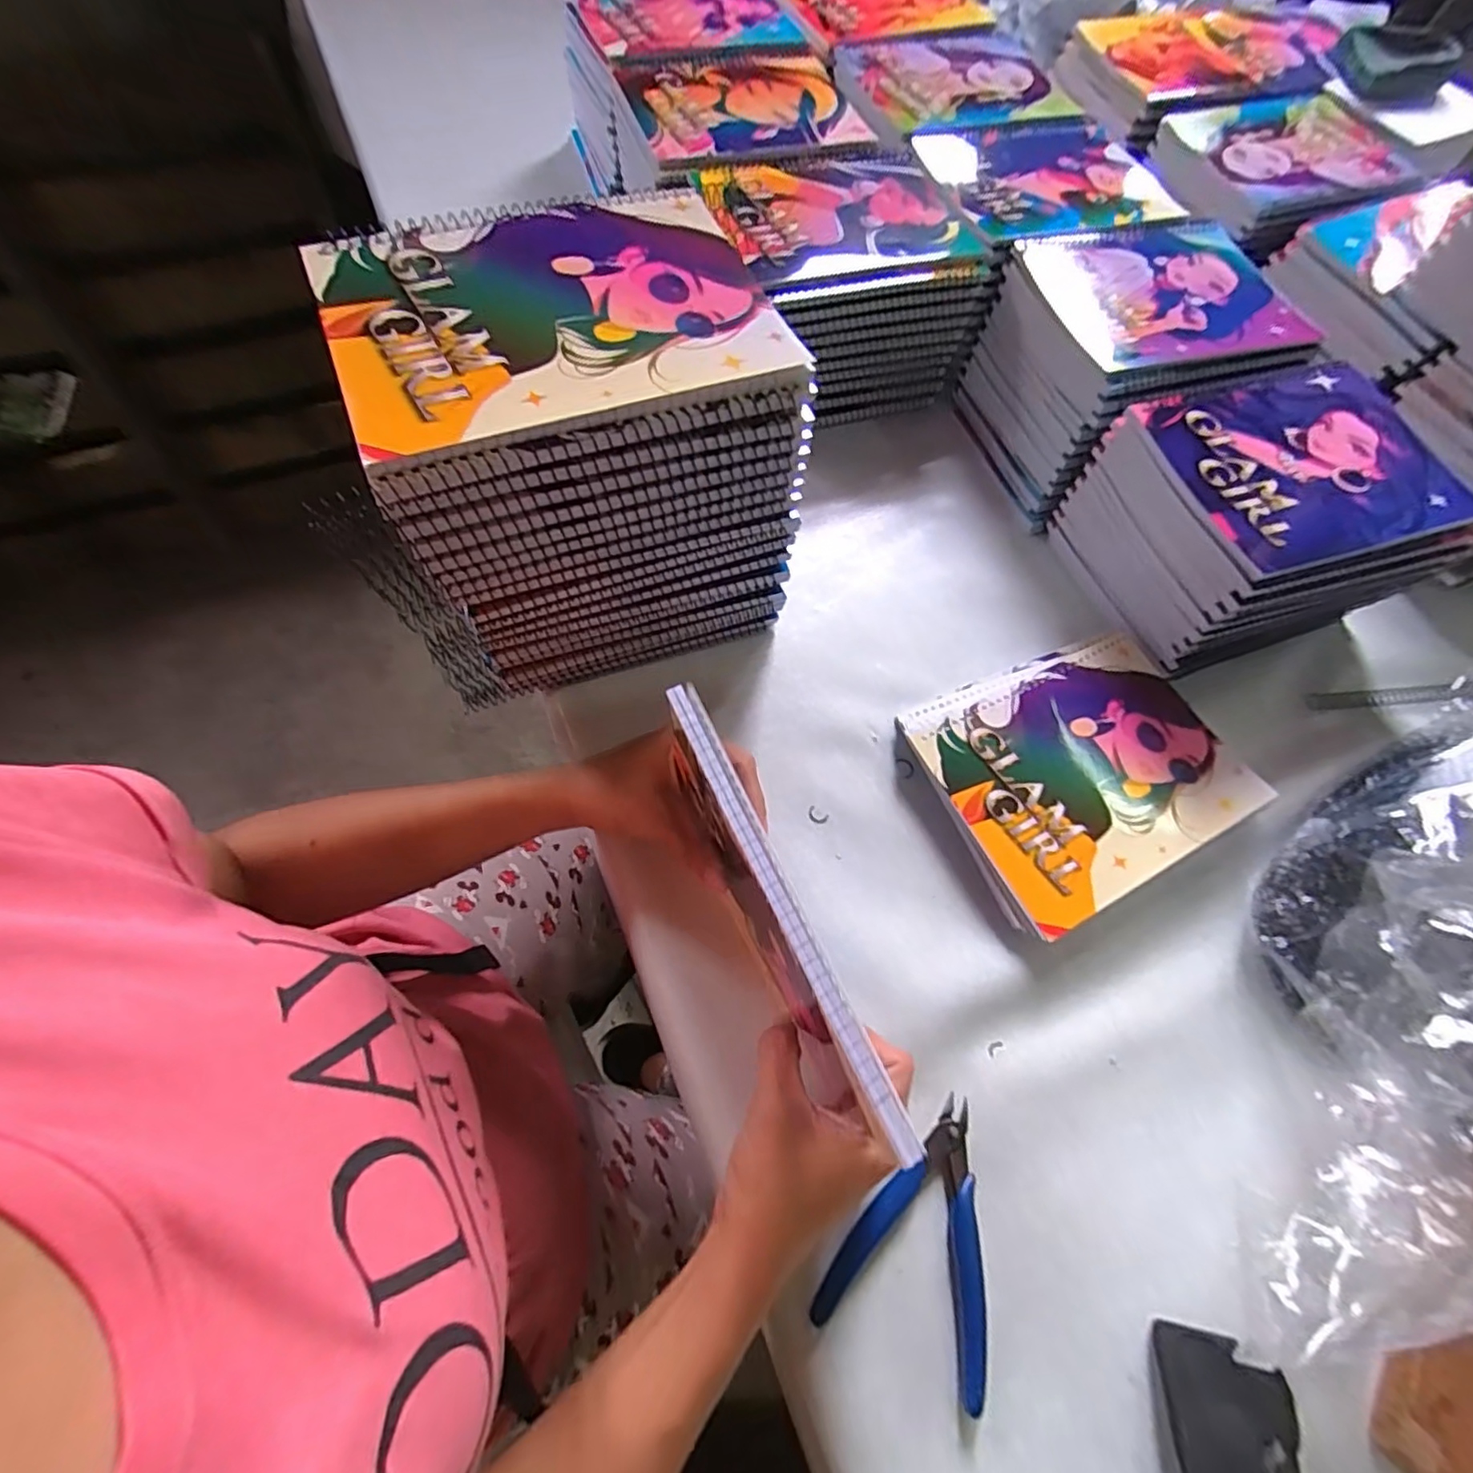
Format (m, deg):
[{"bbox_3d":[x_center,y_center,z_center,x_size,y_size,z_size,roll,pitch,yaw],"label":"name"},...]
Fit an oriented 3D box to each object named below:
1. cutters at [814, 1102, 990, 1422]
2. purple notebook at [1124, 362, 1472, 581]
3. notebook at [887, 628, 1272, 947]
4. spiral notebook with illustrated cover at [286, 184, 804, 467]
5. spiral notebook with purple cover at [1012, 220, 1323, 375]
[{"bbox_3d":[0.102,0.253,0.325,0.083,0.011,0.116,27,68,9],"label":"cutters"},{"bbox_3d":[0.385,-0.186,0.425,0.196,0.008,0.148,-14,68,-9],"label":"purple notebook"},{"bbox_3d":[0.233,0.022,0.432,0.201,0.021,0.163,-23,69,-12],"label":"notebook"},{"bbox_3d":[-0.083,-0.197,0.291,0.192,0.014,0.141,-21,69,-11],"label":"spiral notebook with illustrated cover"},{"bbox_3d":[0.331,-0.350,0.496,0.195,0.010,0.159,-12,67,-8],"label":"spiral notebook with purple cover"}]

